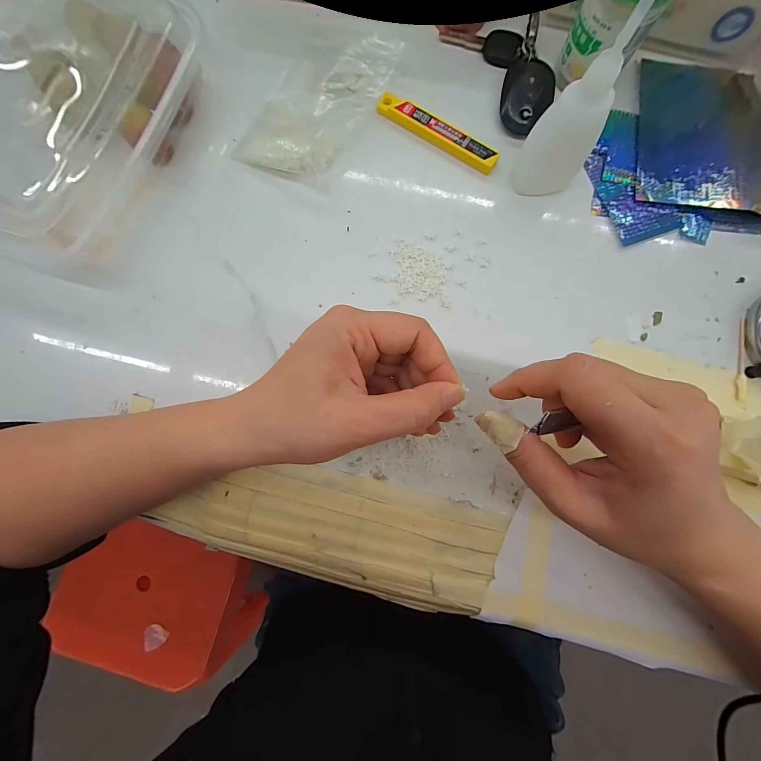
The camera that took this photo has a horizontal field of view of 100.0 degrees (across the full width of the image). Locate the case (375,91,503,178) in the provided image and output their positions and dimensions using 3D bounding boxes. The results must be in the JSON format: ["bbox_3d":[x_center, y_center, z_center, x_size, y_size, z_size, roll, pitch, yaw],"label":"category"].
[{"bbox_3d":[0.044,-0.190,0.245,0.101,0.007,0.018,31,85,5],"label":"case"}]

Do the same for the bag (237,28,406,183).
[{"bbox_3d":[-0.049,-0.213,0.245,0.085,0.018,0.123,26,85,4],"label":"bag"}]

